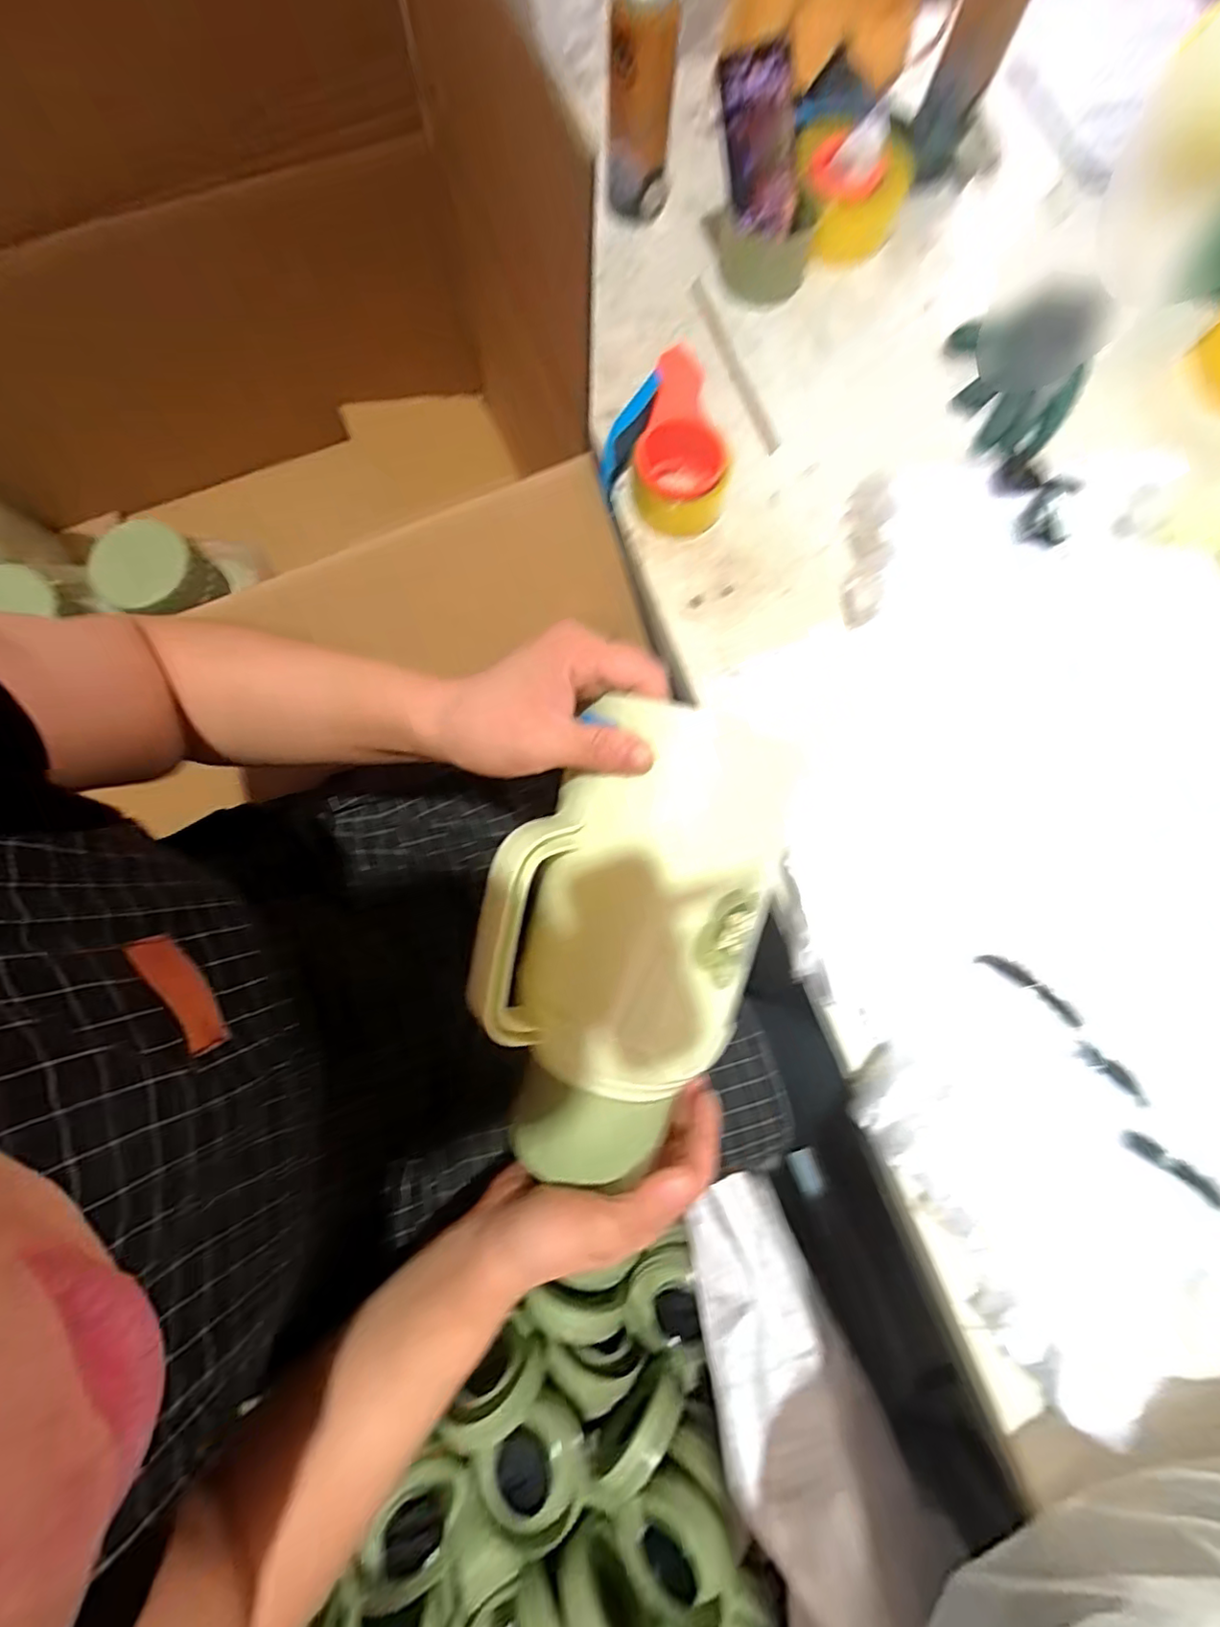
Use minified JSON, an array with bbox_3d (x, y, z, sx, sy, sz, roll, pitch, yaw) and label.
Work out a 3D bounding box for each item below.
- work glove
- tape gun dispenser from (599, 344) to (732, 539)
[{"bbox_3d":[0.427,-0.473,0.617,0.135,0.033,0.217,35,80,5],"label":"work glove"},{"bbox_3d":[0.063,-0.348,0.562,0.115,0.062,0.142,18,79,2],"label":"tape gun dispenser"}]

